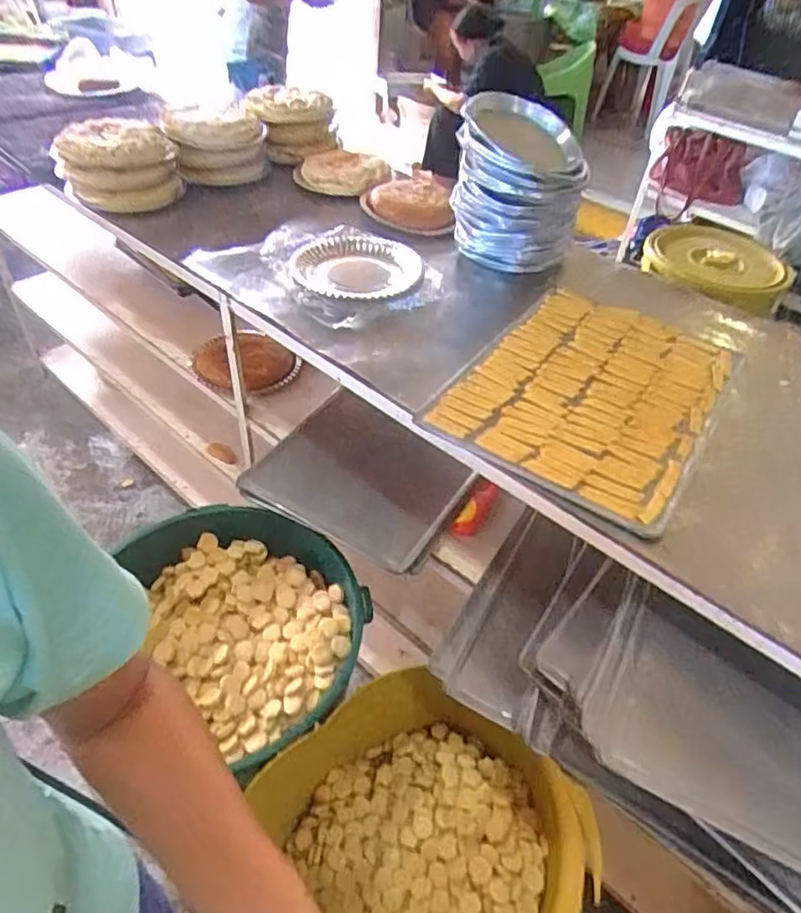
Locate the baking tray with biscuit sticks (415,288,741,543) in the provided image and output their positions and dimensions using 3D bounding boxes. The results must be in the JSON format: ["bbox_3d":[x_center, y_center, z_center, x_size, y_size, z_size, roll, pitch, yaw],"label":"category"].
[{"bbox_3d":[0.273,-0.101,0.862,0.317,0.025,0.438,28,48,23],"label":"baking tray with biscuit sticks"}]

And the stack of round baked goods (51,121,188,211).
[{"bbox_3d":[-0.561,-0.587,1.230,0.227,0.131,0.232,-12,46,-17],"label":"stack of round baked goods"}]

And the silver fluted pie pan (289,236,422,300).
[{"bbox_3d":[-0.082,-0.328,1.060,0.194,0.048,0.204,2,43,-2],"label":"silver fluted pie pan"}]

